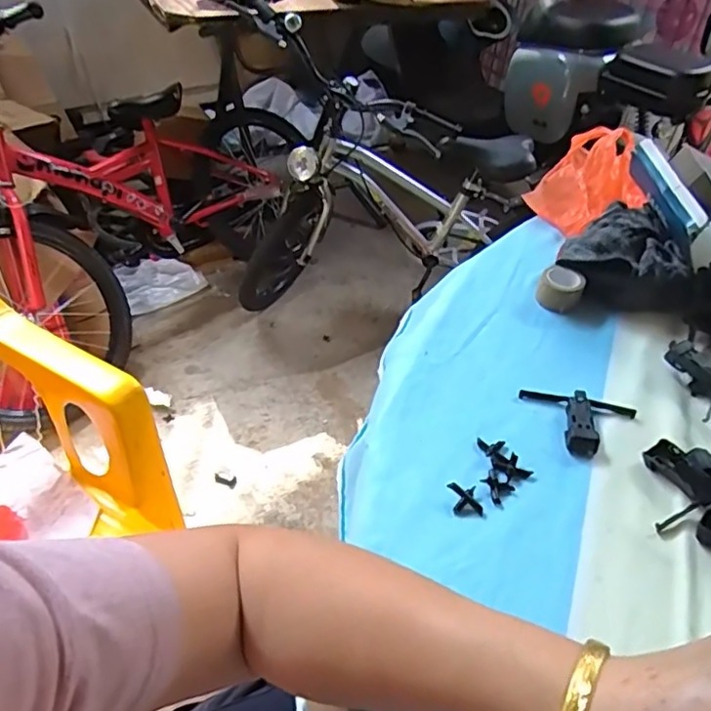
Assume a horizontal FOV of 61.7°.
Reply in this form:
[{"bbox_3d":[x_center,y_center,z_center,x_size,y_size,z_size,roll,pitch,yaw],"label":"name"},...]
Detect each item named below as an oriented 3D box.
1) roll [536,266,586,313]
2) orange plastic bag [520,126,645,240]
[{"bbox_3d":[0.181,-0.058,0.527,0.036,0.026,0.036,22,48,18],"label":"roll"},{"bbox_3d":[0.256,-0.188,0.637,0.105,0.057,0.154,29,51,24],"label":"orange plastic bag"}]

